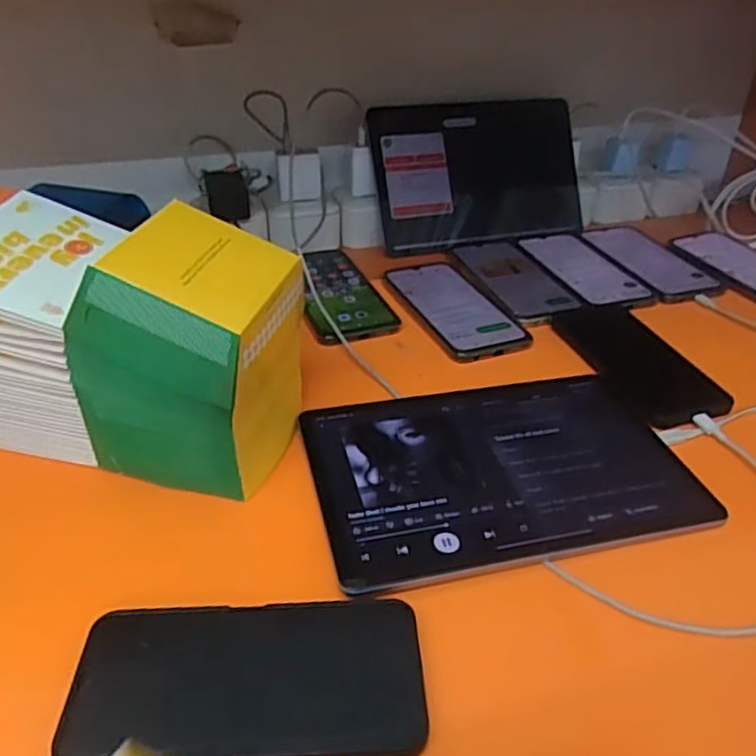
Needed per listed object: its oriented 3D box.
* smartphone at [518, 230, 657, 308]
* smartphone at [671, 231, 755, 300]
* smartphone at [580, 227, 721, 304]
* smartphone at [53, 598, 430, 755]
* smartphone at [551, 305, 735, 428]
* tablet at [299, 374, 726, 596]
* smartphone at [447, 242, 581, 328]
[{"bbox_3d":[0.221,-0.121,0.705,0.087,0.004,0.168,-9,37,-15],"label":"smartphone"},{"bbox_3d":[0.398,-0.117,0.703,0.089,0.015,0.177,-13,37,-19],"label":"smartphone"},{"bbox_3d":[0.298,-0.134,0.727,0.079,0.006,0.177,-10,36,-15],"label":"smartphone"},{"bbox_3d":[-0.061,0.144,0.316,0.163,0.010,0.084,-2,36,-5],"label":"smartphone"},{"bbox_3d":[0.223,-0.017,0.564,0.080,0.006,0.164,-9,37,-14],"label":"smartphone"},{"bbox_3d":[0.082,0.056,0.454,0.249,0.005,0.172,-7,37,-11],"label":"tablet"},{"bbox_3d":[0.140,-0.104,0.682,0.084,0.006,0.169,-9,37,-15],"label":"smartphone"}]

